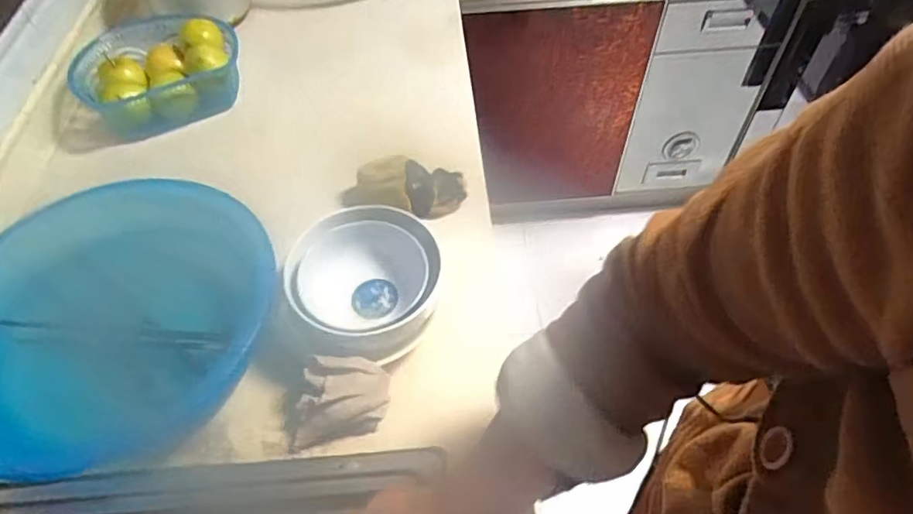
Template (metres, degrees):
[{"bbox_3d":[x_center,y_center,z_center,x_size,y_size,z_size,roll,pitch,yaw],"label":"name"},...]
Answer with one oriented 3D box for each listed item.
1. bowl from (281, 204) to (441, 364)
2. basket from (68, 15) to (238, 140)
[{"bbox_3d":[-0.091,0.025,0.563,0.146,0.078,0.133,-1,53,1],"label":"bowl"},{"bbox_3d":[-0.429,-0.276,0.820,0.218,0.097,0.211,-23,56,-16],"label":"basket"}]

